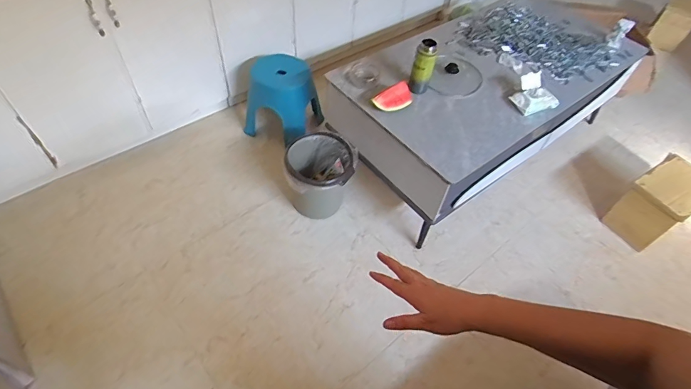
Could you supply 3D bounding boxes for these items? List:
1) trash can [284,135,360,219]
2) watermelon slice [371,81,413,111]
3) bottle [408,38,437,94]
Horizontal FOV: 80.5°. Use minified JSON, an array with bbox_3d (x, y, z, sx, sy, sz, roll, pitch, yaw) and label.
[{"bbox_3d":[-0.112,-0.065,1.704,0.290,0.284,0.246,4,52,-3],"label":"trash can"},{"bbox_3d":[0.179,-0.354,1.505,0.159,0.067,0.086,-25,59,-22],"label":"watermelon slice"},{"bbox_3d":[0.293,-0.485,1.546,0.078,0.205,0.077,13,52,5],"label":"bottle"}]

